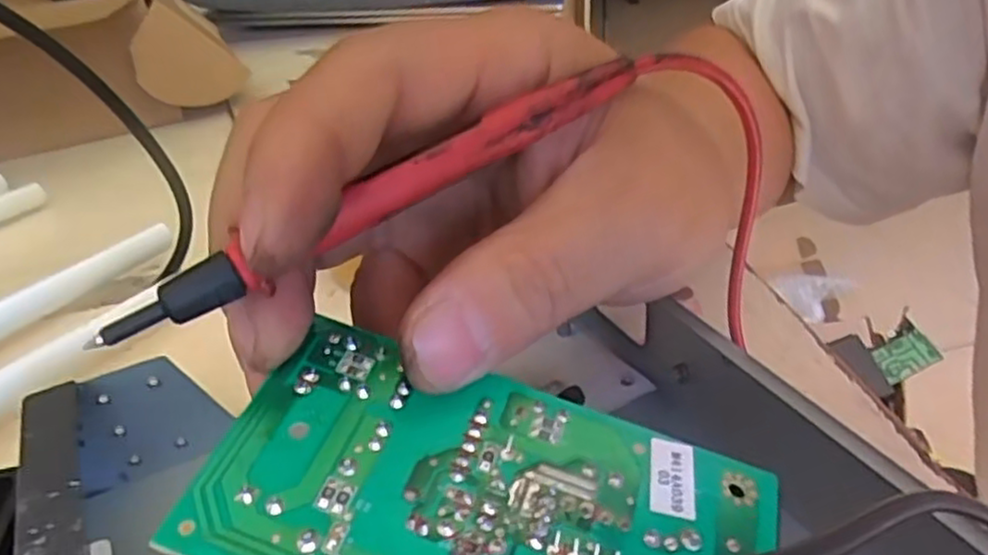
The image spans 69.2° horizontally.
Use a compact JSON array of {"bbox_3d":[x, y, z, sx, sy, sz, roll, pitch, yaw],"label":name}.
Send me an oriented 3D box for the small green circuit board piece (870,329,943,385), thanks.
[{"bbox_3d":[0.562,0.107,0.983,0.077,0.011,0.056,-32,53,8],"label":"small green circuit board piece"}]

